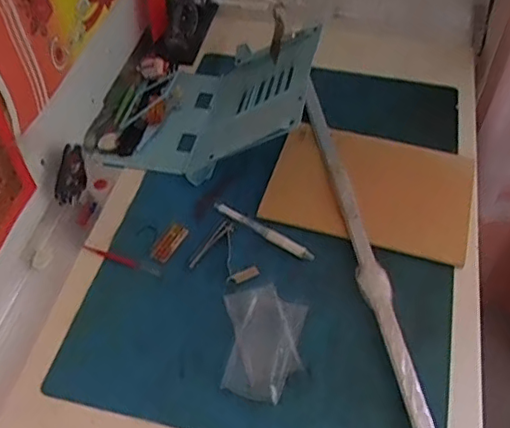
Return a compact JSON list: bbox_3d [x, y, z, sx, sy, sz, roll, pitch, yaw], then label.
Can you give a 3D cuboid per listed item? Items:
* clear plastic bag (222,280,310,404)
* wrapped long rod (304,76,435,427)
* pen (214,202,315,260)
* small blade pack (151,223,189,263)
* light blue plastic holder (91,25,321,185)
[{"bbox_3d":[0.010,0.129,0.602,0.079,0.009,0.125,0,50,1],"label":"clear plastic bag"},{"bbox_3d":[0.119,0.020,0.688,0.030,0.019,0.535,-7,50,-5],"label":"wrapped long rod"},{"bbox_3d":[0.009,0.018,0.694,0.139,0.005,0.015,28,56,22],"label":"pen"},{"bbox_3d":[-0.102,0.032,0.697,0.023,0.004,0.053,22,54,18],"label":"small blade pack"},{"bbox_3d":[-0.053,-0.158,0.780,0.252,0.103,0.214,12,51,11],"label":"light blue plastic holder"}]

